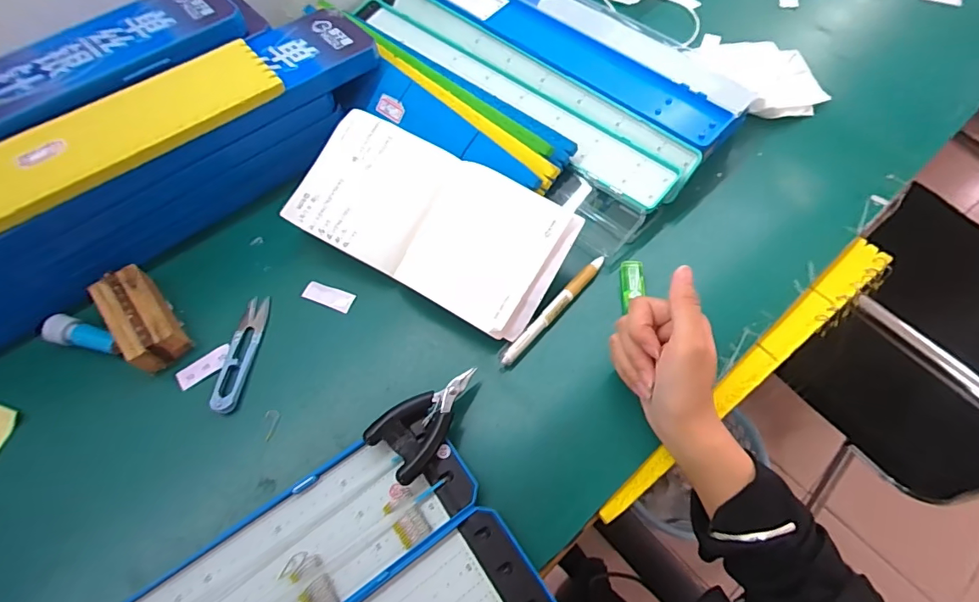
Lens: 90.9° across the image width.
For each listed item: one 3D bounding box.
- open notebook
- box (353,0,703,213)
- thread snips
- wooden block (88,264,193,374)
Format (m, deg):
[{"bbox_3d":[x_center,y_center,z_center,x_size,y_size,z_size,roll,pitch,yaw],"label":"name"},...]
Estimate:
[{"bbox_3d":[-0.053,-0.074,0.424,0.238,0.016,0.125,29,84,11],"label":"open notebook"},{"bbox_3d":[0.020,-0.240,0.518,0.429,0.036,0.087,40,69,19],"label":"box"},{"bbox_3d":[-0.205,0.041,0.395,0.023,0.010,0.099,6,62,3],"label":"thread snips"},{"bbox_3d":[-0.289,0.011,0.398,0.038,0.035,0.083,-34,67,-17],"label":"wooden block"}]

